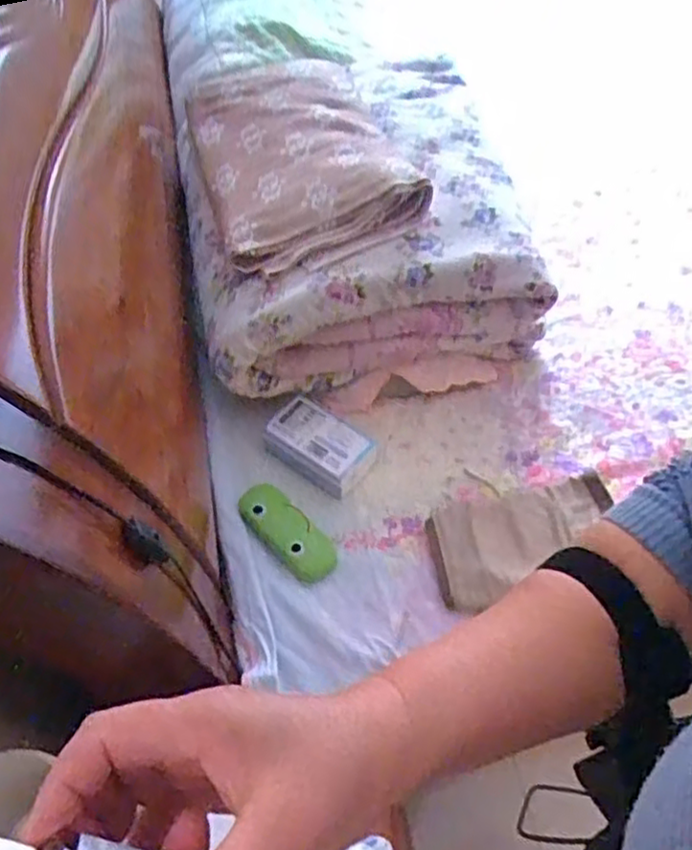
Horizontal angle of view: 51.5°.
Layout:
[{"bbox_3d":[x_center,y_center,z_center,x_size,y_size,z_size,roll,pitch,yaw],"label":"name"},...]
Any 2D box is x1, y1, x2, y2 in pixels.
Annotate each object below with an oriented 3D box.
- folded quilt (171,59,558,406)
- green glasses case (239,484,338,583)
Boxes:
[{"bbox_3d":[0.002,-0.336,1.165,0.493,0.275,0.578,-12,54,-3],"label":"folded quilt"},{"bbox_3d":[-0.079,0.144,0.967,0.067,0.032,0.155,-39,60,-20],"label":"green glasses case"}]

